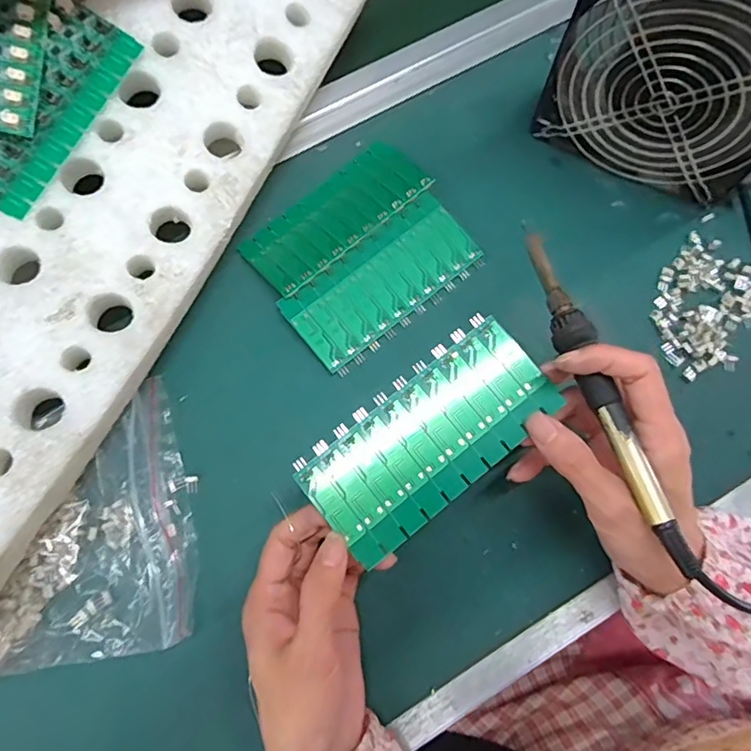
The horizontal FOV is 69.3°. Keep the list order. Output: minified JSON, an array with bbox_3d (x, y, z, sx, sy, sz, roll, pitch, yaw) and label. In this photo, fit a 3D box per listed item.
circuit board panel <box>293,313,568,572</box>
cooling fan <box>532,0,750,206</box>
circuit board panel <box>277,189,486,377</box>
[{"bbox_3d":[0.029,0.032,0.291,0.136,0.005,0.067,-39,79,-6],"label":"circuit board panel"},{"bbox_3d":[0.197,-0.192,0.342,0.156,0.150,0.058,28,76,7],"label":"cooling fan"},{"bbox_3d":[0.006,-0.066,0.380,0.137,0.011,0.063,-39,79,-10],"label":"circuit board panel"}]

